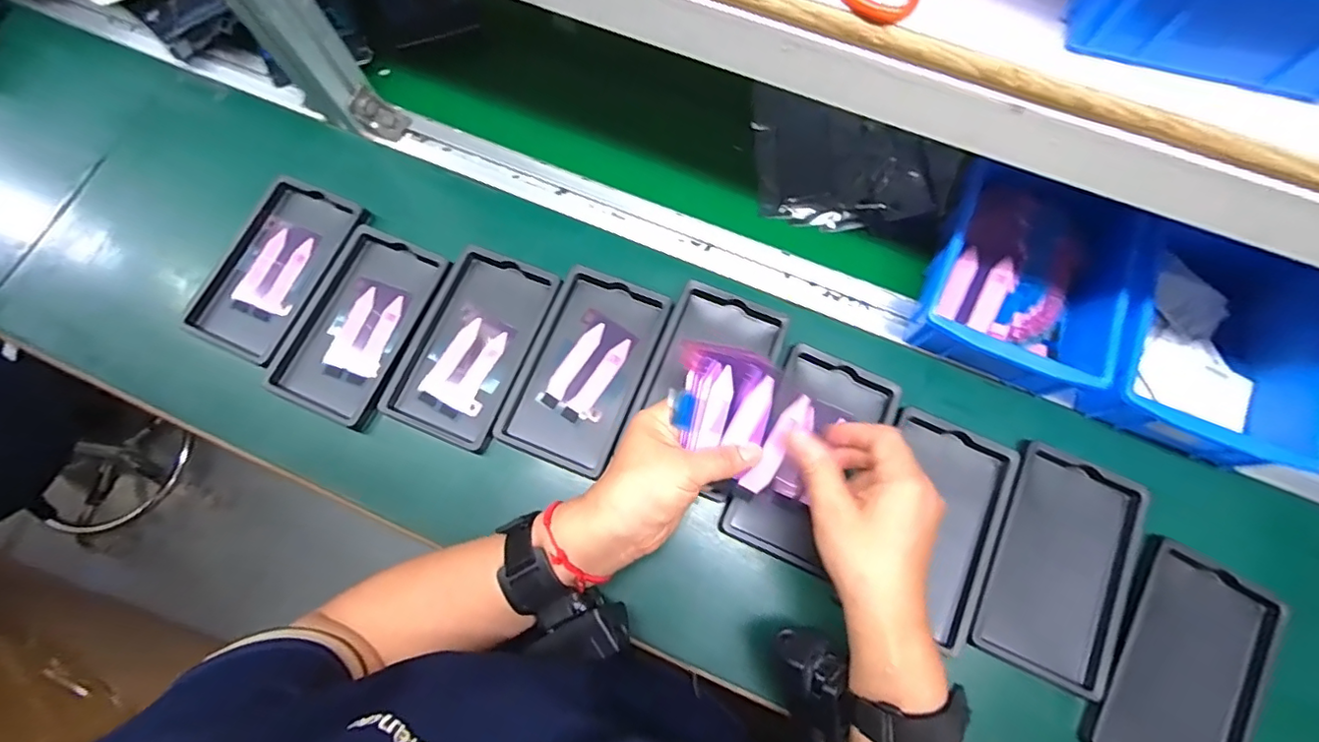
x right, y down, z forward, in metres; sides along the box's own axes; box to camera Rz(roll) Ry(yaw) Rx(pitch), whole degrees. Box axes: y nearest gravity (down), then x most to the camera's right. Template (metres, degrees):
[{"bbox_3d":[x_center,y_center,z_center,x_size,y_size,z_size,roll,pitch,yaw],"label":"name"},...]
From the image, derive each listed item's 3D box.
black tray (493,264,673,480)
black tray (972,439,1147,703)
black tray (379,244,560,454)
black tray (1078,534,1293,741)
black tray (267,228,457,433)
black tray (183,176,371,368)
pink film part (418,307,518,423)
[{"bbox_3d":[-0.060,-0.002,0.457,0.091,0.021,0.158,21,75,7],"label":"black tray"},{"bbox_3d":[0.296,0.142,0.415,0.096,0.023,0.159,25,75,8],"label":"black tray"},{"bbox_3d":[-0.154,-0.022,0.462,0.094,0.015,0.157,20,74,7],"label":"black tray"},{"bbox_3d":[0.373,0.214,0.397,0.099,0.023,0.158,29,76,9],"label":"black tray"},{"bbox_3d":[-0.251,-0.039,0.468,0.097,0.015,0.156,22,75,7],"label":"black tray"},{"bbox_3d":[-0.332,-0.089,0.485,0.094,0.019,0.157,24,75,8],"label":"black tray"},{"bbox_3d":[-0.160,-0.006,0.466,0.060,0.006,0.087,26,75,9],"label":"pink film part"}]

